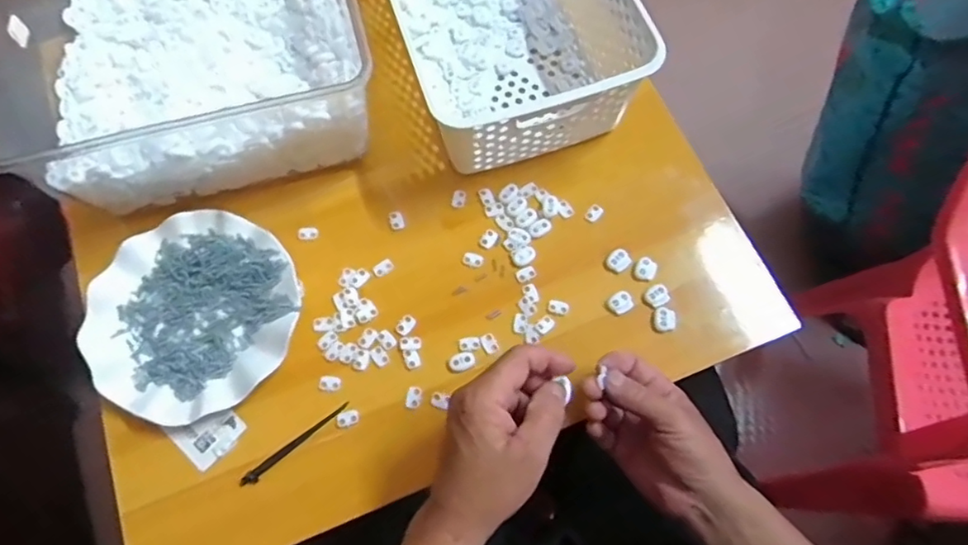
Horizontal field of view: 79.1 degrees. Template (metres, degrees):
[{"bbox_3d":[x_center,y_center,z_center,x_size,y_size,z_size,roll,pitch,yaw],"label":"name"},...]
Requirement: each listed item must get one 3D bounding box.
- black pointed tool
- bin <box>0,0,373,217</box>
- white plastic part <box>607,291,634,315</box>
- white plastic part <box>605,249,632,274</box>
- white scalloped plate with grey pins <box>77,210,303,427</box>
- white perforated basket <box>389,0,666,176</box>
[{"bbox_3d":[-0.157,0.144,0.491,0.102,0.005,0.010,-36,73,-13],"label":"black pointed tool"},{"bbox_3d":[-0.268,-0.219,0.555,0.298,0.140,0.286,-16,70,-6],"label":"bin"},{"bbox_3d":[0.124,0.027,0.531,0.021,0.007,0.020,-23,71,-9],"label":"white plastic part"},{"bbox_3d":[0.124,-0.011,0.538,0.021,0.011,0.017,41,74,14],"label":"white plastic part"},{"bbox_3d":[-0.257,0.037,0.524,0.177,0.022,0.178,0,69,0],"label":"white scalloped plate with grey pins"},{"bbox_3d":[0.016,-0.262,0.582,0.204,0.108,0.305,-17,70,-6],"label":"white perforated basket"}]

